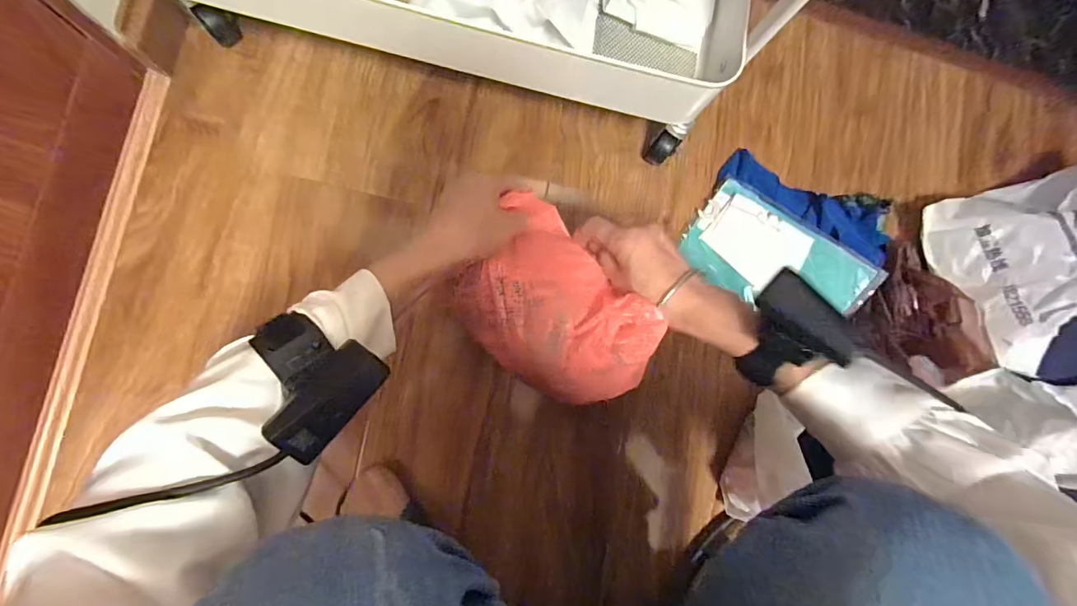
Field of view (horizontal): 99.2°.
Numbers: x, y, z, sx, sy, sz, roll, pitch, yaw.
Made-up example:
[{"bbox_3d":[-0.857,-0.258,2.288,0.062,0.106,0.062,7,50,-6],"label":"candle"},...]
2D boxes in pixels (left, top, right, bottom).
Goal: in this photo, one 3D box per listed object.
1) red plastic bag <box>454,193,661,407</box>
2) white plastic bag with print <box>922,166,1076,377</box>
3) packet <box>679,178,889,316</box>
[{"bbox_3d":[0.010,0.006,0.378,0.121,0.080,0.172,-40,92,-9],"label":"red plastic bag"},{"bbox_3d":[0.703,-0.066,0.571,0.257,0.178,0.249,-26,90,-11],"label":"white plastic bag with print"},{"bbox_3d":[0.300,-0.053,0.580,0.219,0.015,0.123,36,95,10],"label":"packet"}]

